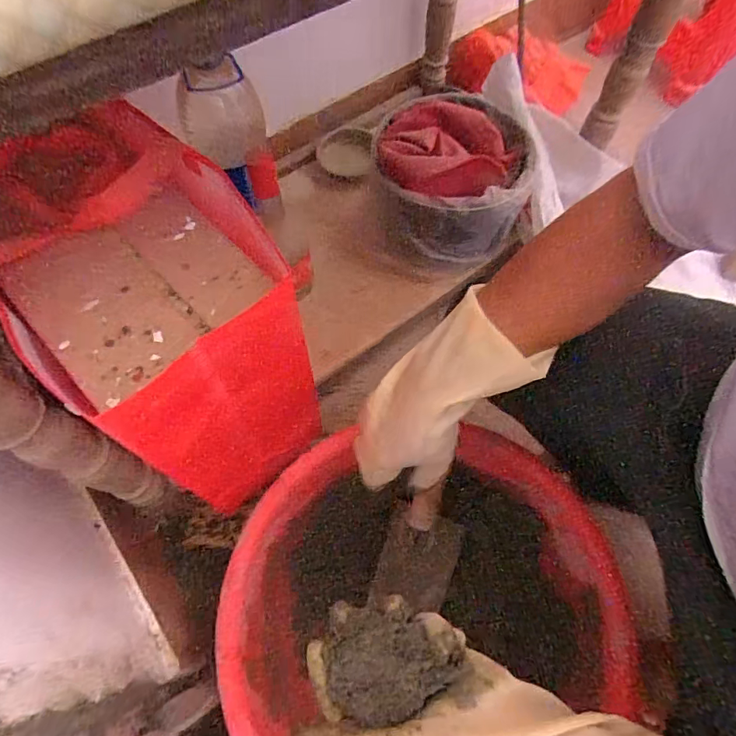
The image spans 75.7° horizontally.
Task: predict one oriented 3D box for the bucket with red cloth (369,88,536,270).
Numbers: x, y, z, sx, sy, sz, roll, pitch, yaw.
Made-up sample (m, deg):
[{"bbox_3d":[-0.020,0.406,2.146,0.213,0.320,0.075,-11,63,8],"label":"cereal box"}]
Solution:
[{"bbox_3d":[0.121,-0.283,0.731,0.210,0.180,0.228,0,63,-1],"label":"bucket with red cloth"}]

